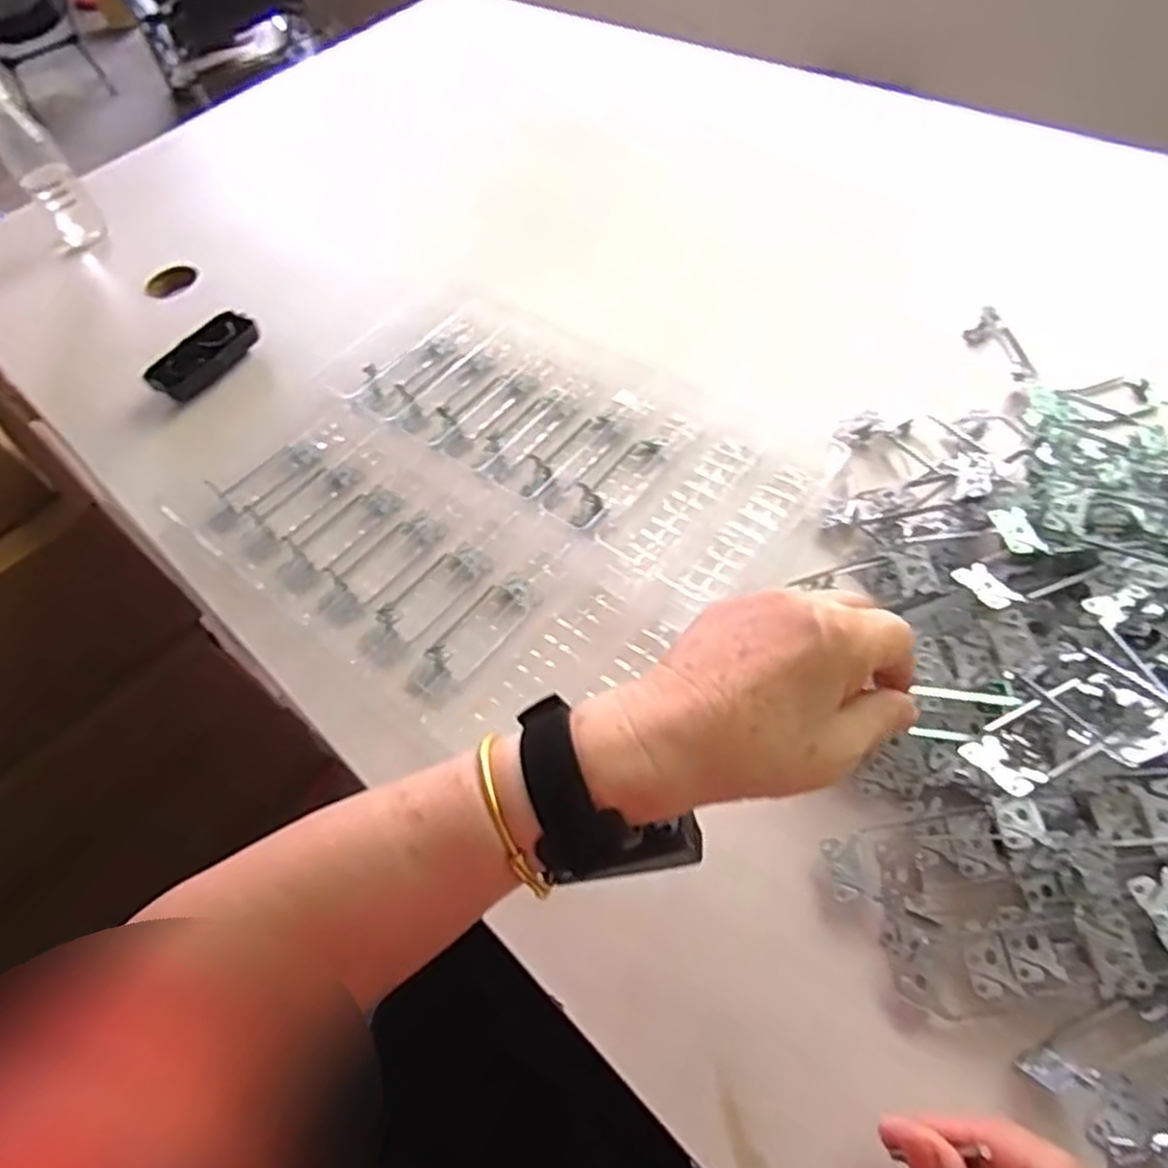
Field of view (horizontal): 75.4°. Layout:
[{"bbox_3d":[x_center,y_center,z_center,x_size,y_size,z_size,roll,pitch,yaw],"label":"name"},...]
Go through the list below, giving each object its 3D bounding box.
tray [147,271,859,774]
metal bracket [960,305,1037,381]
[{"bbox_3d":[-0.064,-0.080,0.579,0.433,0.030,0.353,28,65,25],"label":"tray"},{"bbox_3d":[0.338,-0.191,0.603,0.024,0.029,0.066,-28,56,-10],"label":"metal bracket"}]

